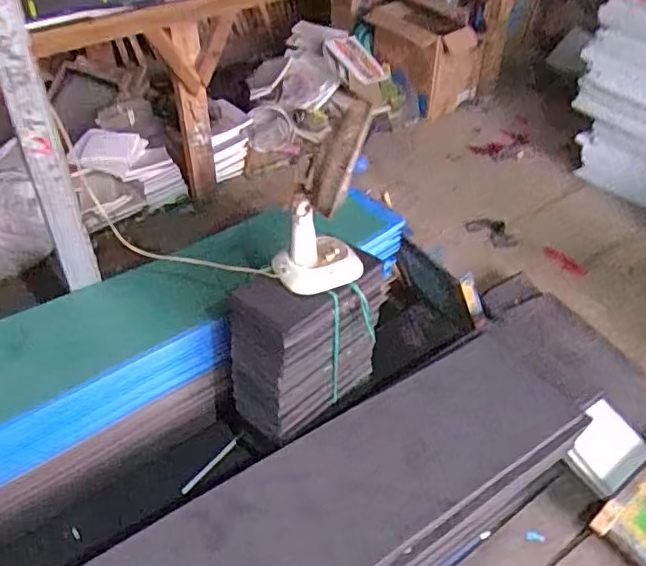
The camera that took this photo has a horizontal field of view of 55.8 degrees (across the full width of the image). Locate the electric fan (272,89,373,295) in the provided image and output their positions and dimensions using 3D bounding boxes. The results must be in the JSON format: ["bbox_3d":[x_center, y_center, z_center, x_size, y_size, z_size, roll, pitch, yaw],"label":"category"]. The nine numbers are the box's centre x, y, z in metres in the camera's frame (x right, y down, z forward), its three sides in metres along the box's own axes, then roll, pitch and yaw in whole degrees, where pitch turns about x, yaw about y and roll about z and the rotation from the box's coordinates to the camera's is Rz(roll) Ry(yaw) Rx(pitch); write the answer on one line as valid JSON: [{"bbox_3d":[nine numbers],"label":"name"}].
[{"bbox_3d":[-0.009,-0.150,1.113,0.170,0.332,0.153,-30,51,-30],"label":"electric fan"}]

